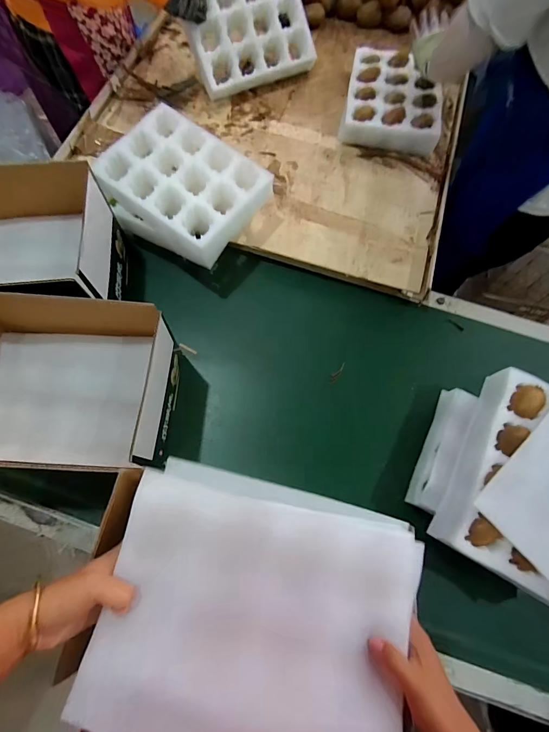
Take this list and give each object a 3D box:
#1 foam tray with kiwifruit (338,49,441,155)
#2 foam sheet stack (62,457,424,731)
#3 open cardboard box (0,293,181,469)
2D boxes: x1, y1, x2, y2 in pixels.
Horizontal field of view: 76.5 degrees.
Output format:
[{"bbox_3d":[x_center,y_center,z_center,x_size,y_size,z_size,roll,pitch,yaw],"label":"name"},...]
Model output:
[{"bbox_3d":[0.287,-0.649,0.851,0.218,0.068,0.292,10,70,1],"label":"foam tray with kiwifruit"},{"bbox_3d":[-0.013,0.230,0.330,0.282,0.034,0.219,13,70,2],"label":"foam sheet stack"},{"bbox_3d":[-0.333,0.030,0.542,0.331,0.175,0.217,3,70,-2],"label":"open cardboard box"}]

